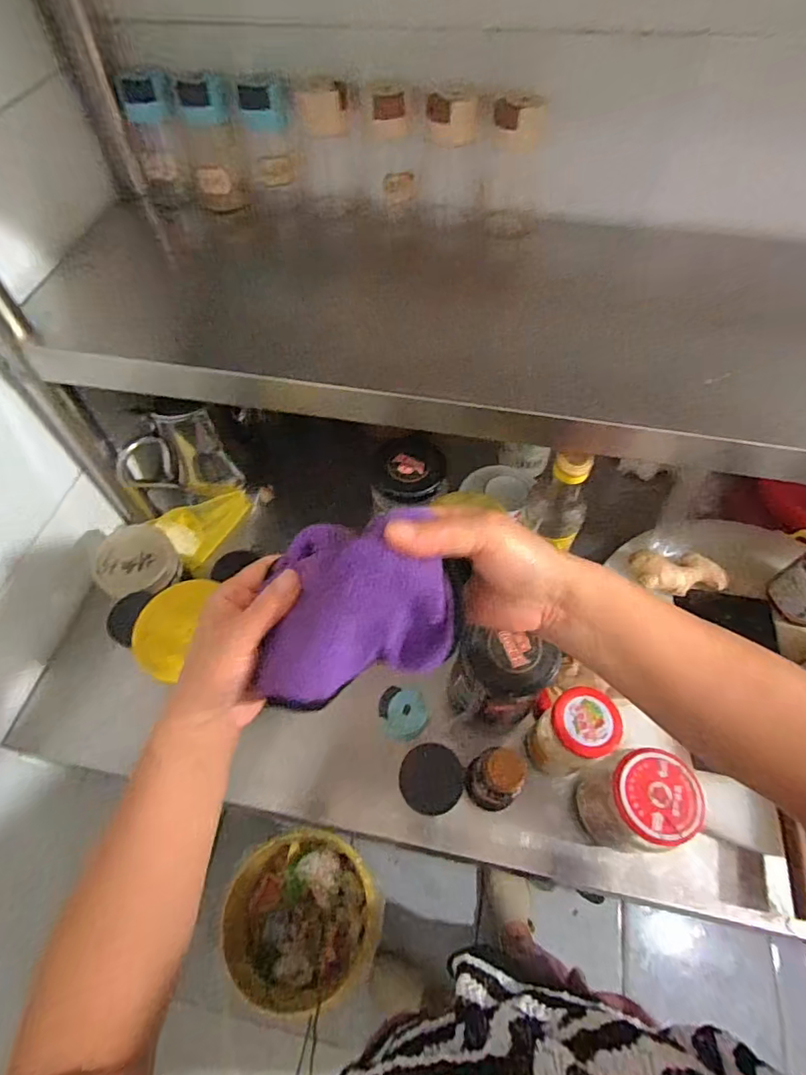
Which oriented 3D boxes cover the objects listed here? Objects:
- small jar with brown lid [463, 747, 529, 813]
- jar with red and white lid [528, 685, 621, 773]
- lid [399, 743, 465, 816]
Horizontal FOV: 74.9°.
[{"bbox_3d":[0.087,0.227,0.493,0.042,0.087,0.045,-1,58,1],"label":"small jar with brown lid"},{"bbox_3d":[0.156,0.184,0.492,0.058,0.110,0.056,-1,58,1],"label":"jar with red and white lid"},{"bbox_3d":[0.026,0.217,0.472,0.055,0.012,0.056,-1,58,1],"label":"lid"}]

